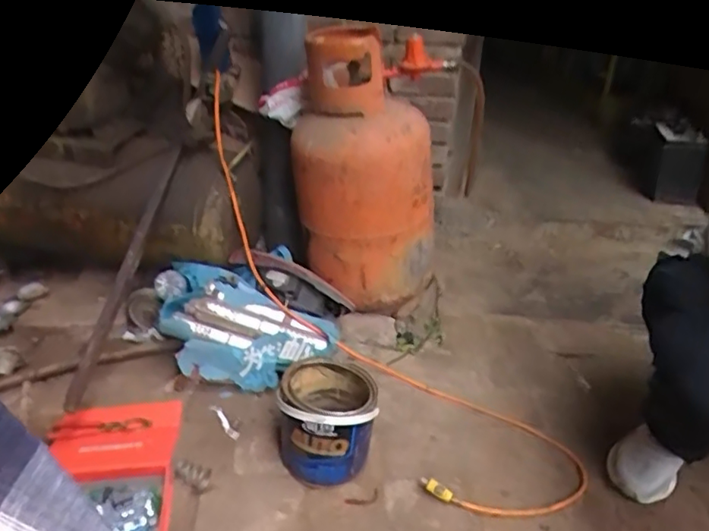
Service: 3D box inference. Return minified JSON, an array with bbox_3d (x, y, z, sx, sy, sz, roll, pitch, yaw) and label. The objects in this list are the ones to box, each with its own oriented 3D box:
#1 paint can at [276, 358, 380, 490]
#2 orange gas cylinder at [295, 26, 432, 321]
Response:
[{"bbox_3d":[-0.049,0.265,1.017,0.167,0.168,0.177,3,30,1],"label":"paint can"},{"bbox_3d":[0.023,-0.196,1.319,0.313,0.589,0.345,0,30,-5],"label":"orange gas cylinder"}]

